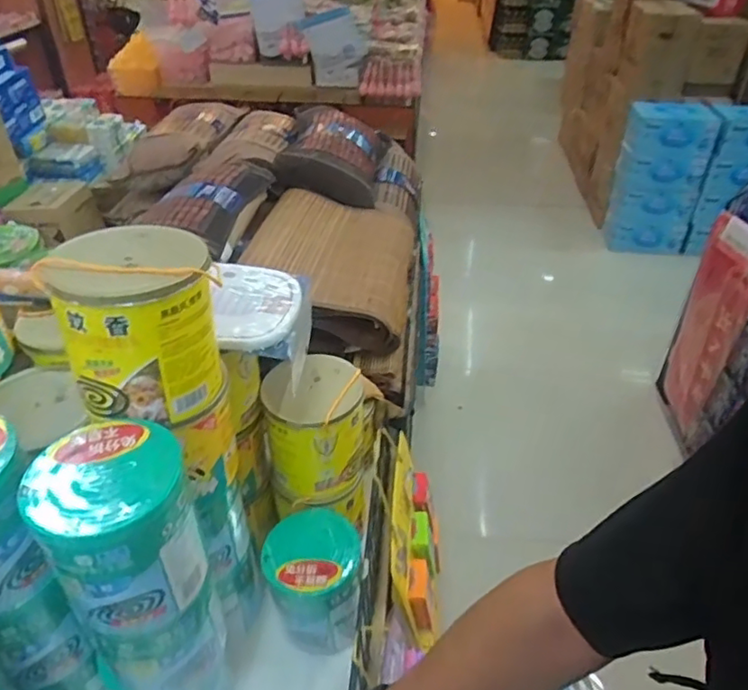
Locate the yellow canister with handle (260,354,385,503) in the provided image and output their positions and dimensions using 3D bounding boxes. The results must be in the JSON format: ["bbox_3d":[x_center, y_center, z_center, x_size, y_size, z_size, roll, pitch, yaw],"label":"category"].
[{"bbox_3d":[-0.088,0.125,0.906,0.142,0.165,0.135,-7,38,-10],"label":"yellow canister with handle"}]

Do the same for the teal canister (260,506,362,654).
[{"bbox_3d":[-0.085,0.347,0.870,0.134,0.151,0.135,-5,38,-7],"label":"teal canister"}]

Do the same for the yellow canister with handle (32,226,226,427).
[{"bbox_3d":[-0.233,-0.024,0.608,0.150,0.155,0.141,-15,40,-20],"label":"yellow canister with handle"}]

